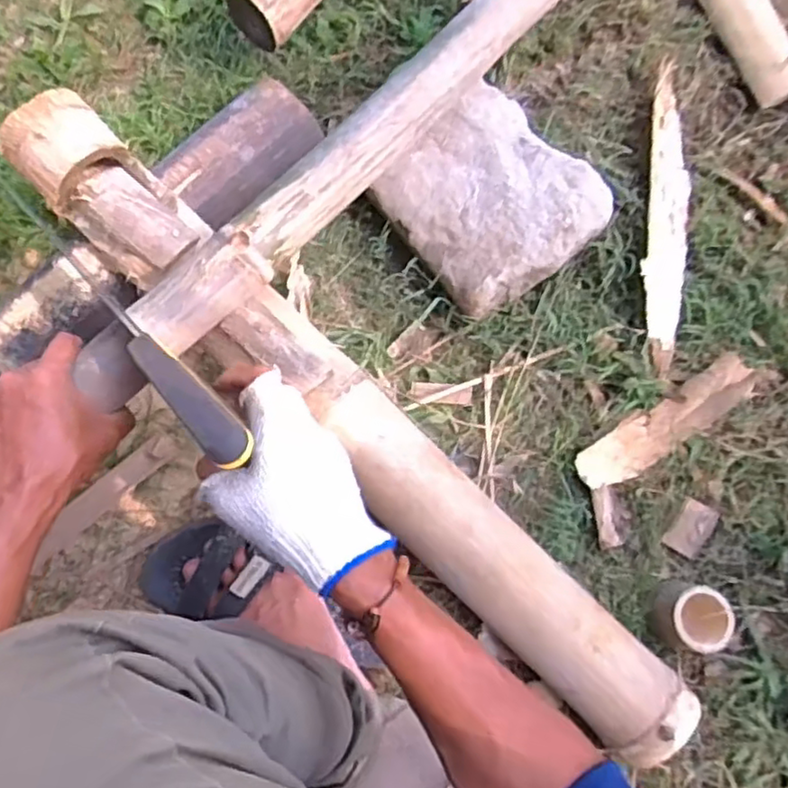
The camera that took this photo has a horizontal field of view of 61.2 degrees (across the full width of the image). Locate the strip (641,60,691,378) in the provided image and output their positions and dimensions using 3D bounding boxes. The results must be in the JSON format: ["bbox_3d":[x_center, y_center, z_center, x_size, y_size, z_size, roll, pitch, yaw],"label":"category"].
[{"bbox_3d":[0.288,-0.186,0.705,0.046,0.019,0.319,4,86,-6],"label":"strip"}]

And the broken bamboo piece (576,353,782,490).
[{"bbox_3d":[0.289,0.028,0.691,0.215,0.030,0.051,-34,77,7],"label":"broken bamboo piece"}]

